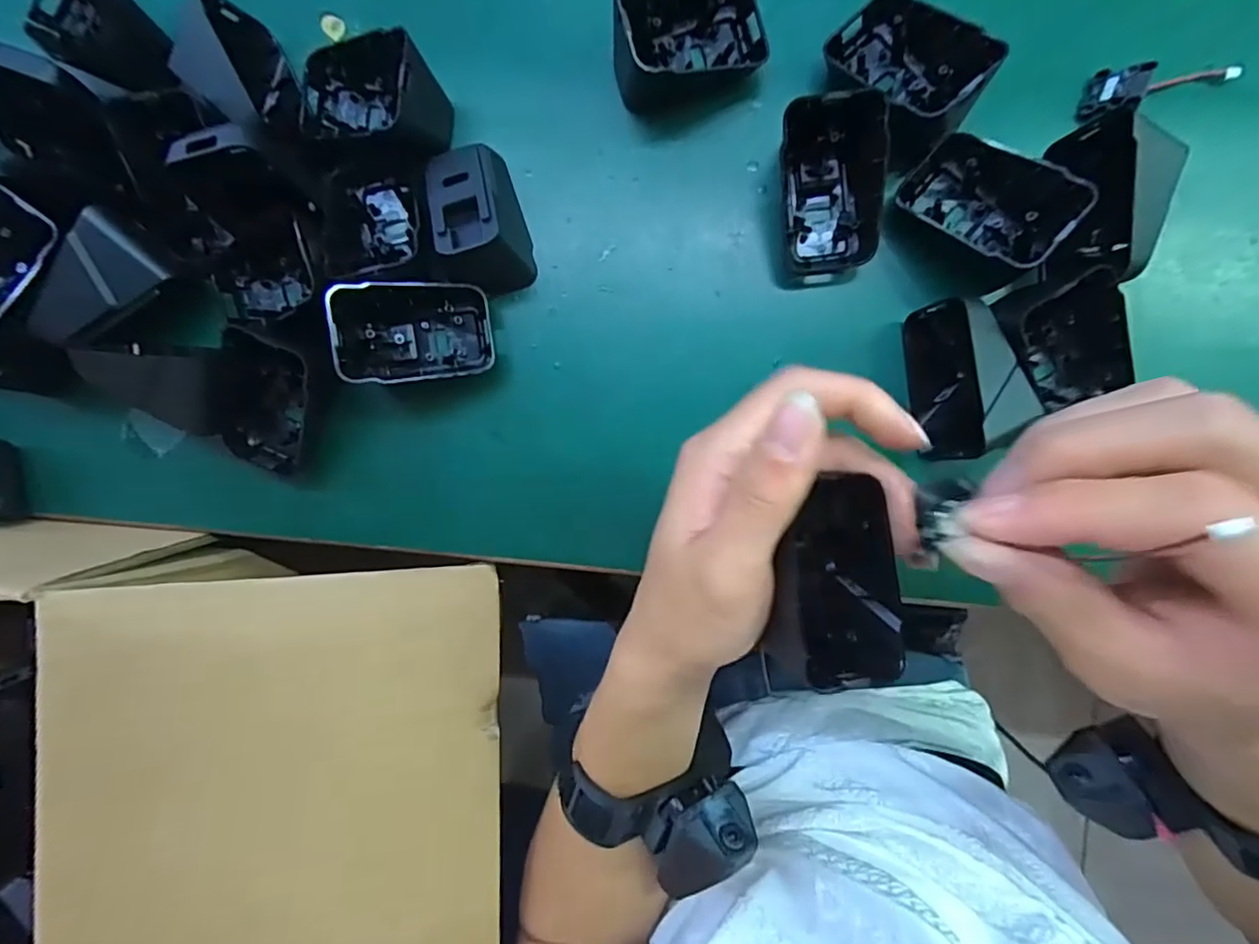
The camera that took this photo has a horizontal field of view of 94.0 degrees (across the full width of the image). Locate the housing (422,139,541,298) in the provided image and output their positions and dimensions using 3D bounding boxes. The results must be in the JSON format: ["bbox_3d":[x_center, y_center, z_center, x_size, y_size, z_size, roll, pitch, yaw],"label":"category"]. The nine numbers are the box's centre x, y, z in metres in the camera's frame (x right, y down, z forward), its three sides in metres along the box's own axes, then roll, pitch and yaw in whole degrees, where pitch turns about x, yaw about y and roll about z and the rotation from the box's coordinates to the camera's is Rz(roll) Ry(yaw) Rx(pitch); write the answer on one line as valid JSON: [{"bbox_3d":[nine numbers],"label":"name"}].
[{"bbox_3d":[-0.073,-0.120,0.275,0.044,0.035,0.068,-10,91,3],"label":"housing"}]

